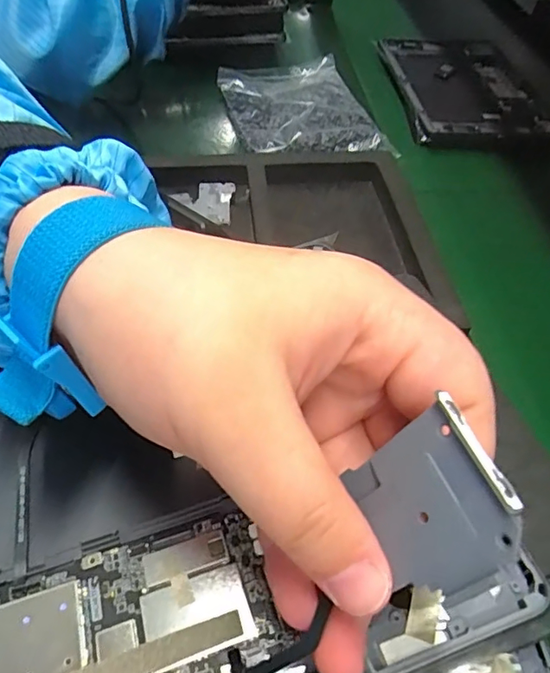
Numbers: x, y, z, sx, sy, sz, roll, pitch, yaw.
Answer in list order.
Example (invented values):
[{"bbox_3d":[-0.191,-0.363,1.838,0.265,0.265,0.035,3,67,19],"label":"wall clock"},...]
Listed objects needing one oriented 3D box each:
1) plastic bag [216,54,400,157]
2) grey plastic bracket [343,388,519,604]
[{"bbox_3d":[0.027,-0.245,0.558,0.135,0.031,0.234,-12,53,-17],"label":"plastic bag"},{"bbox_3d":[0.031,0.035,0.104,0.004,0.034,0.031,6,46,-37],"label":"grey plastic bracket"}]

